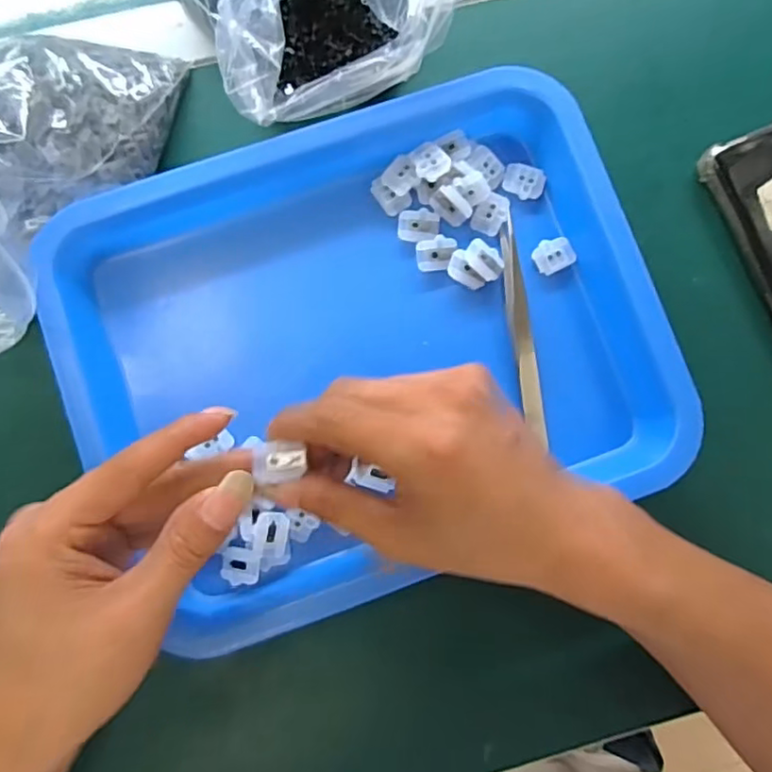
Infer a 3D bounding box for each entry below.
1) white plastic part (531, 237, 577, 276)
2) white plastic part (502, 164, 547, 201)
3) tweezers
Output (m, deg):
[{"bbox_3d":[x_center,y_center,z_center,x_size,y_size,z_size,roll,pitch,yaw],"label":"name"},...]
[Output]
[{"bbox_3d":[0.090,-0.070,0.324,0.021,0.005,0.018,-30,86,-4],"label":"white plastic part"},{"bbox_3d":[0.074,-0.110,0.326,0.021,0.004,0.017,21,85,0],"label":"white plastic part"},{"bbox_3d":[0.070,-0.029,0.313,0.012,0.014,0.118,-7,85,-2],"label":"tweezers"}]

